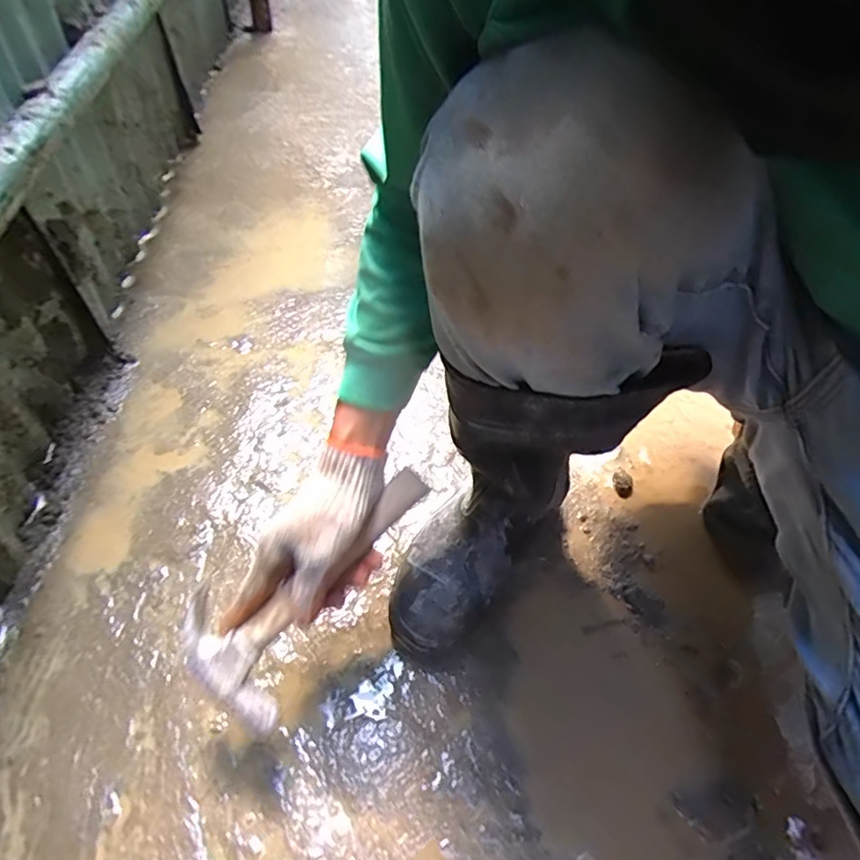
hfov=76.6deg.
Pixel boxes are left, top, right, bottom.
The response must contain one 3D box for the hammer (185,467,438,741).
[{"bbox_3d":[-0.112,0.116,0.464,0.111,0.023,0.241,35,81,0],"label":"hammer"}]

